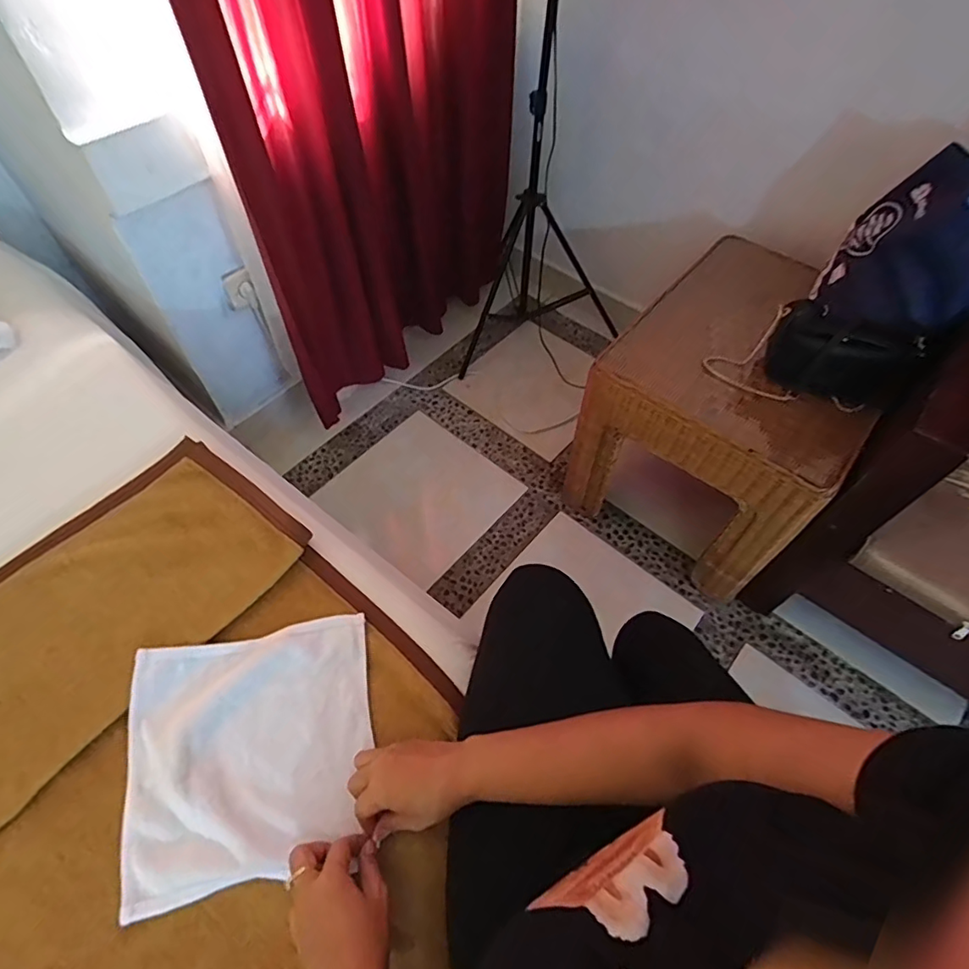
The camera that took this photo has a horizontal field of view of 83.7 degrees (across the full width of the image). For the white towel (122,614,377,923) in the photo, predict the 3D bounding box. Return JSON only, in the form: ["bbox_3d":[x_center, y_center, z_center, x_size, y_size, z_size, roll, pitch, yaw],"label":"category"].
[{"bbox_3d":[-0.239,0.270,0.561,0.241,0.014,0.231,-9,60,-10],"label":"white towel"}]

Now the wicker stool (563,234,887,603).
[{"bbox_3d":[0.492,-0.166,1.147,0.430,0.416,0.529,28,61,17],"label":"wicker stool"}]

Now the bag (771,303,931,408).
[{"bbox_3d":[0.581,-0.202,0.868,0.230,0.133,0.051,21,59,13],"label":"bag"}]

